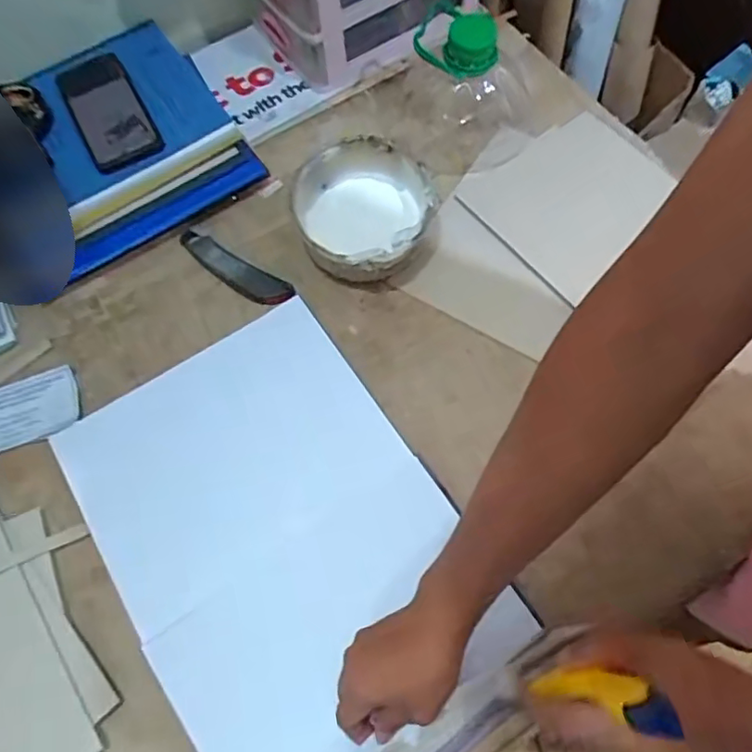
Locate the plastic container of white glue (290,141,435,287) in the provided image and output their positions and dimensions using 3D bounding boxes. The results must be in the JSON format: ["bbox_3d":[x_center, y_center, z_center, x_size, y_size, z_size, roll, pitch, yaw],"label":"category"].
[{"bbox_3d":[-0.010,-0.167,0.613,0.135,0.073,0.140,-1,67,2],"label":"plastic container of white glue"}]

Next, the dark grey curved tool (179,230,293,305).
[{"bbox_3d":[-0.157,-0.117,0.630,0.144,0.011,0.036,30,71,14],"label":"dark grey curved tool"}]

